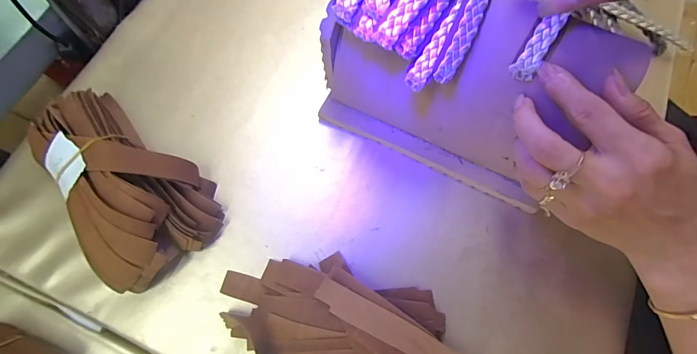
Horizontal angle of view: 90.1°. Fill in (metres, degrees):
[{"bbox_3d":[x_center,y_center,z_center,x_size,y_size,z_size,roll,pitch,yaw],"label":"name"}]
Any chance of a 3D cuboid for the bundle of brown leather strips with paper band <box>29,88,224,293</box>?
[{"bbox_3d":[-0.186,-0.009,0.280,0.098,0.047,0.185,-36,77,-11],"label":"bundle of brown leather strips with paper band"}]

